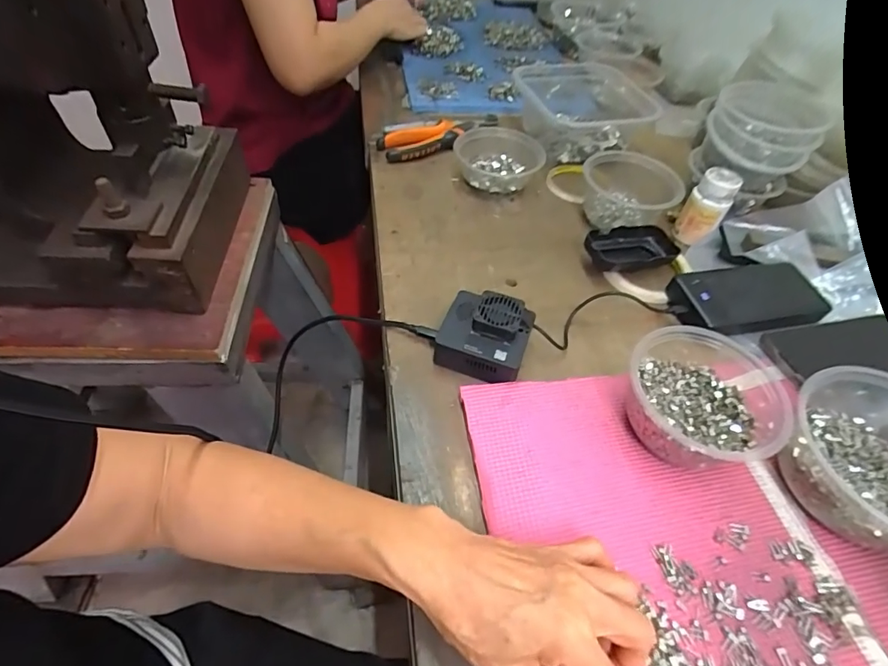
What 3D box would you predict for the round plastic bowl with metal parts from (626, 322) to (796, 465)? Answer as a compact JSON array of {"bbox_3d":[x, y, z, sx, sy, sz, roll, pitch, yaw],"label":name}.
[{"bbox_3d":[0.207,0.053,0.383,0.120,0.063,0.123,3,51,-4],"label":"round plastic bowl with metal parts"}]

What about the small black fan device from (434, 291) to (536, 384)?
[{"bbox_3d":[0.037,0.002,0.431,0.078,0.041,0.073,19,51,9],"label":"small black fan device"}]

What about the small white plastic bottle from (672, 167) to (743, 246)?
[{"bbox_3d":[0.304,-0.146,0.550,0.051,0.074,0.042,-24,57,-24],"label":"small white plastic bottle"}]

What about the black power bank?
[{"bbox_3d":[0.317,-0.037,0.493,0.169,0.022,0.075,-6,52,-11],"label":"black power bank"}]

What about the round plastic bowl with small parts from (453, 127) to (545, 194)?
[{"bbox_3d":[0.071,-0.223,0.623,0.117,0.045,0.097,8,51,0],"label":"round plastic bowl with small parts"}]

